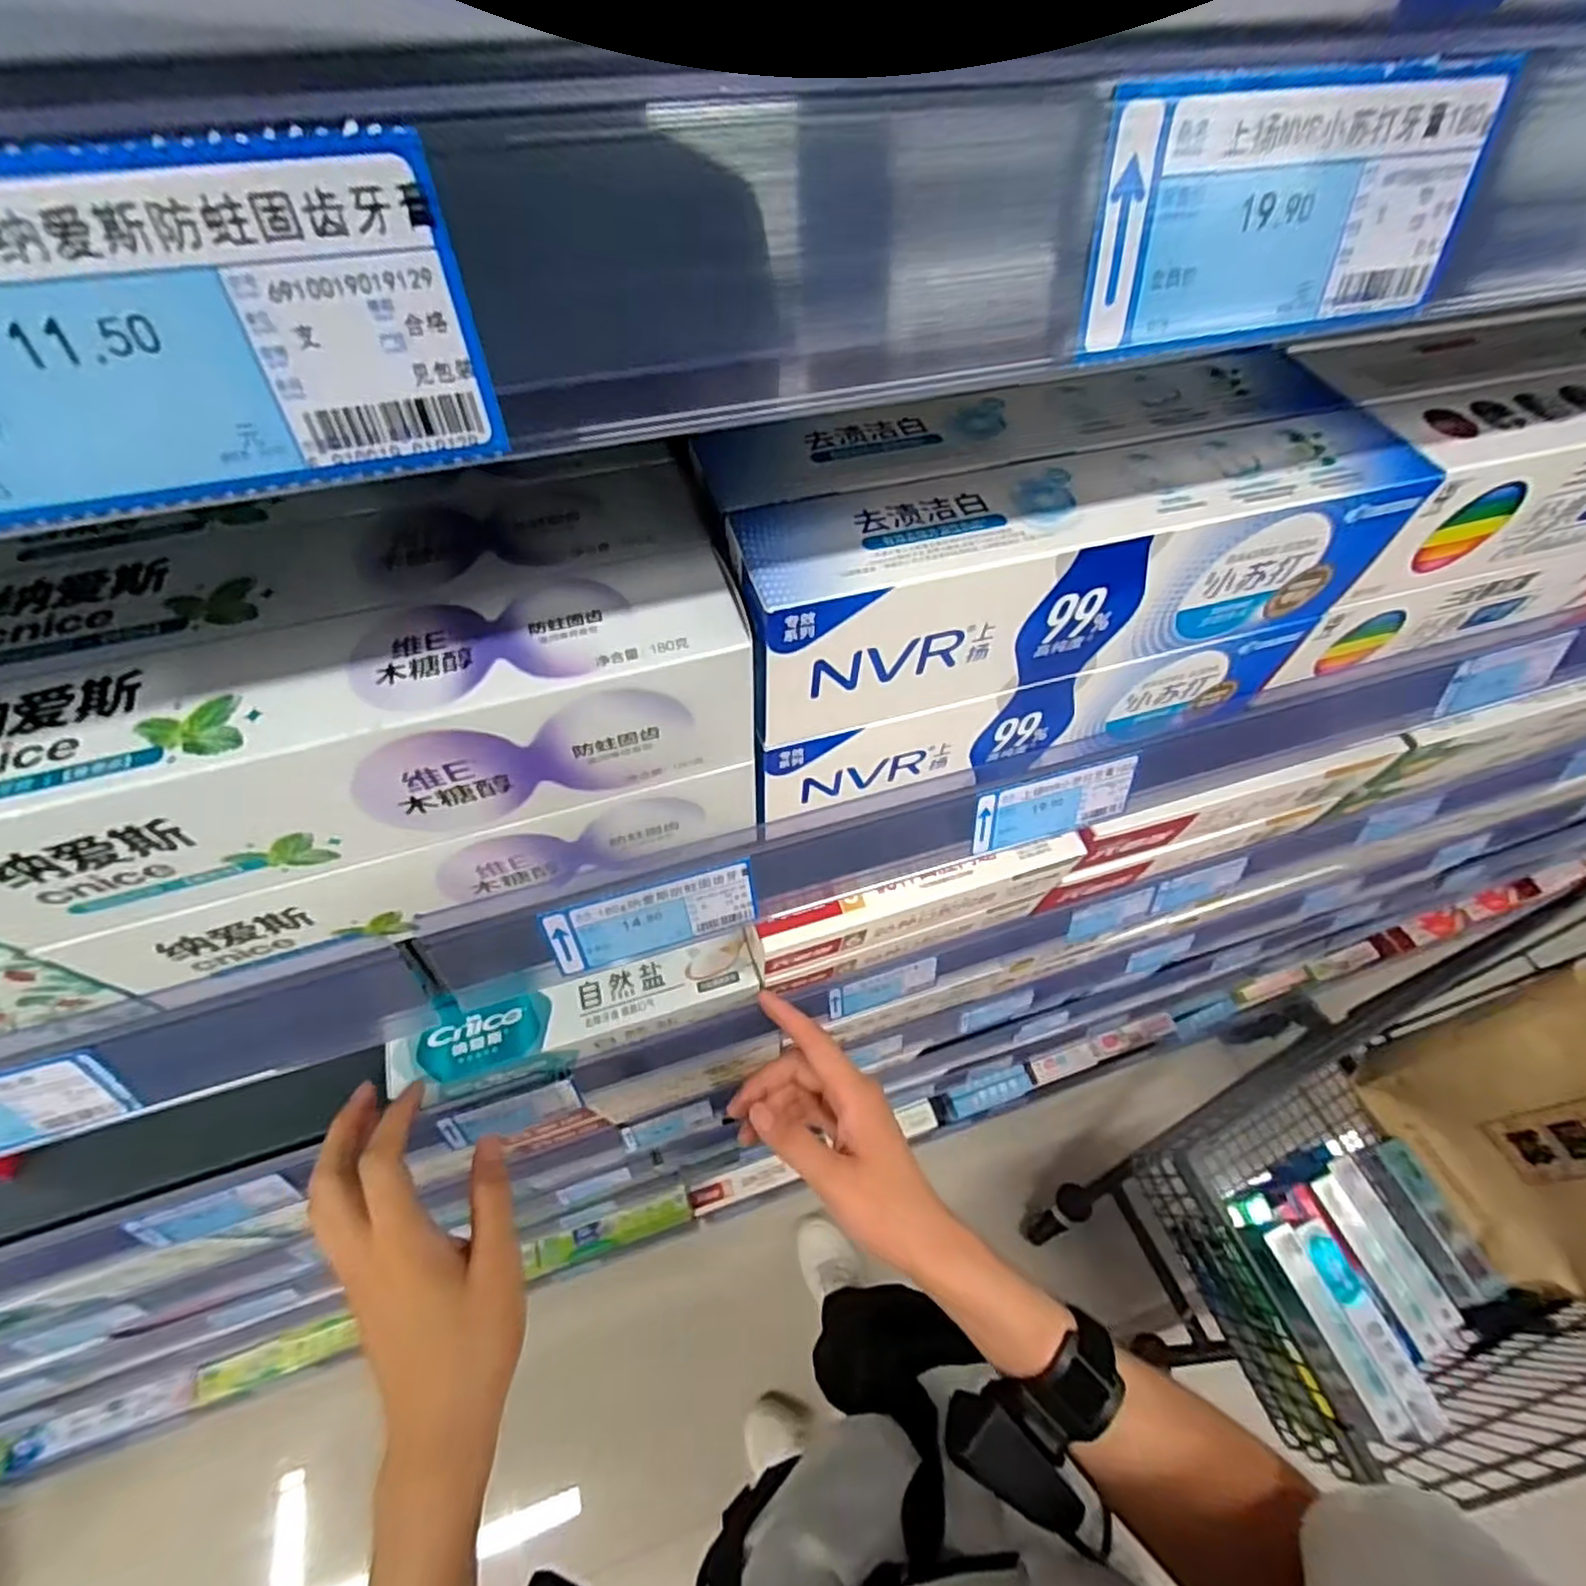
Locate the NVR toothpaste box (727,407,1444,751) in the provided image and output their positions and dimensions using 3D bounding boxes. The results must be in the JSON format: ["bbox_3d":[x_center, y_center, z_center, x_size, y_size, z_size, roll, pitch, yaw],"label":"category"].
[{"bbox_3d":[0.099,-0.076,0.240,0.238,0.063,0.043,-14,59,-11],"label":"NVR toothpaste box"}]

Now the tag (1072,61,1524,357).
[{"bbox_3d":[0.092,-0.106,0.130,0.083,0.037,0.004,-14,39,-10],"label":"tag"}]

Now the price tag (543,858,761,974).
[{"bbox_3d":[-0.056,0.051,0.288,0.082,0.035,0.004,-14,38,-13],"label":"price tag"}]

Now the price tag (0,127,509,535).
[{"bbox_3d":[-0.087,-0.059,0.093,0.084,0.039,0.004,-14,39,-13],"label":"price tag"}]

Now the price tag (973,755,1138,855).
[{"bbox_3d":[0.122,0.006,0.328,0.083,0.037,0.004,-13,37,-13],"label":"price tag"}]

